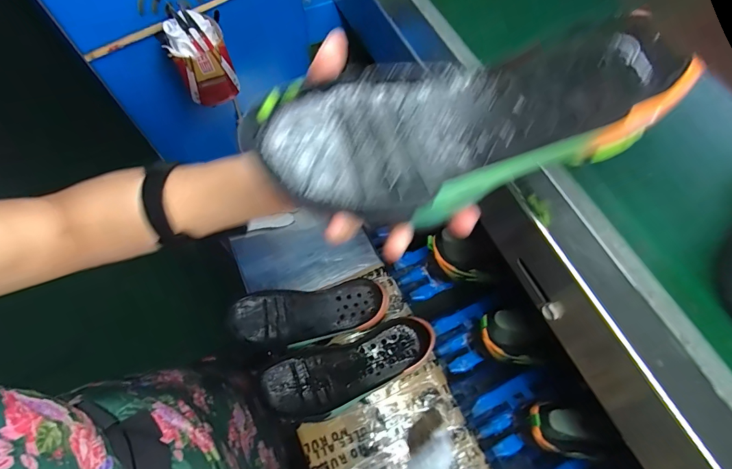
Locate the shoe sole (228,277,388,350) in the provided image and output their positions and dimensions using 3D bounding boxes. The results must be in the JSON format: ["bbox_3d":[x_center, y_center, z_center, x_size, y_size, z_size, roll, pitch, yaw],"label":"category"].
[{"bbox_3d":[-0.092,0.132,0.635,0.243,0.048,0.092,-7,65,-4],"label":"shoe sole"}]

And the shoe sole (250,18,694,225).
[{"bbox_3d":[0.072,-0.074,0.248,0.278,0.039,0.104,-14,65,-3],"label":"shoe sole"}]

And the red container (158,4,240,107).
[{"bbox_3d":[-0.206,-0.221,0.481,0.069,0.105,0.071,-25,67,-12],"label":"red container"}]

